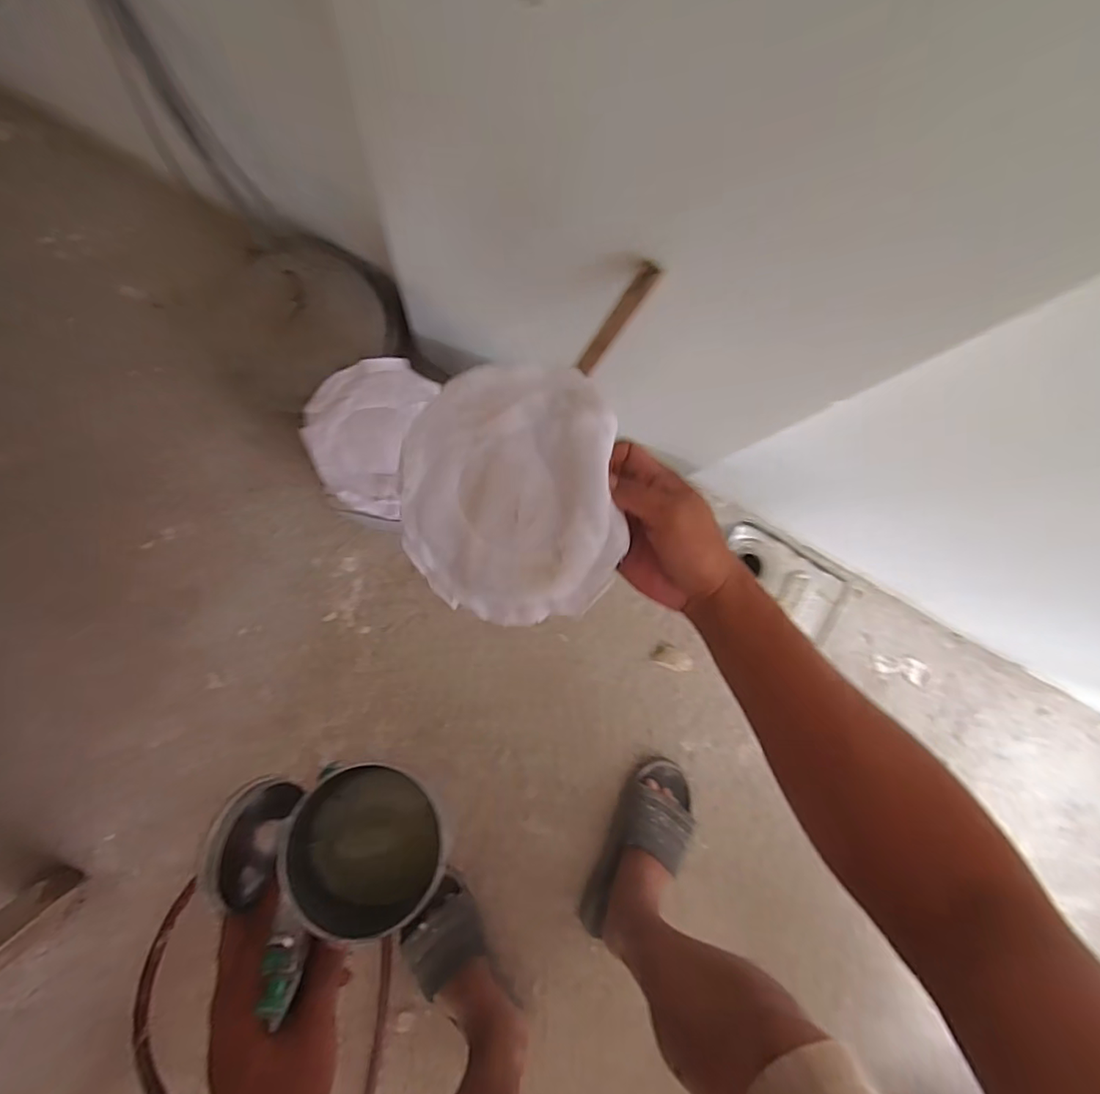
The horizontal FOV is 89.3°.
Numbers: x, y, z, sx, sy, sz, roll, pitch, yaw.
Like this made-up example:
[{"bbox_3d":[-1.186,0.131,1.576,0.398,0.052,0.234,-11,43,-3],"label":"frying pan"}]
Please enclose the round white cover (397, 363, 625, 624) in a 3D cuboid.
[{"bbox_3d":[-0.028,-0.033,0.383,0.147,0.011,0.168,1,99,7],"label":"round white cover"}]

